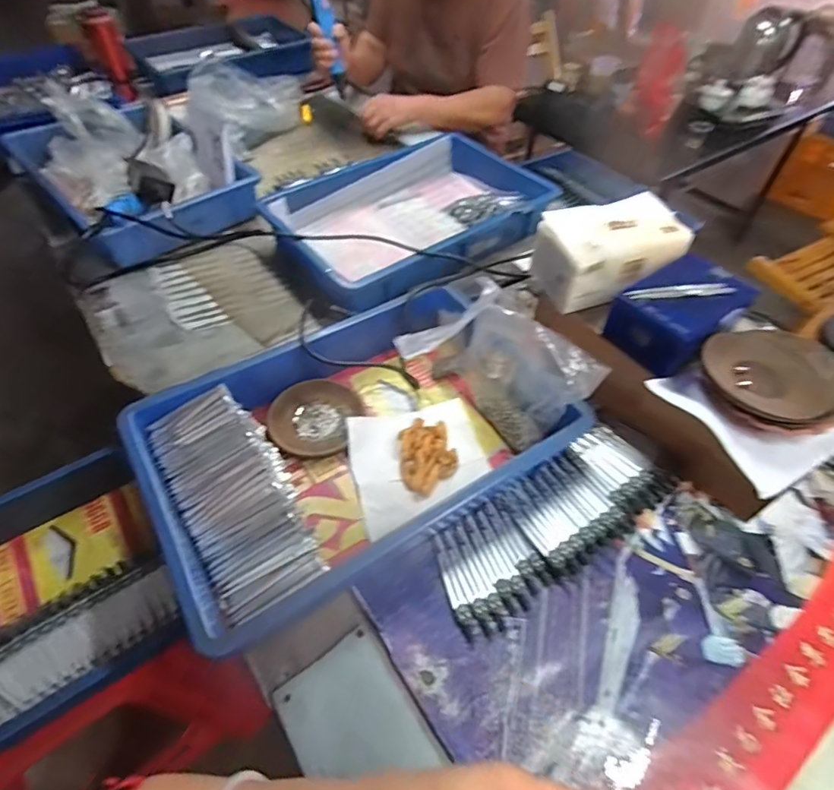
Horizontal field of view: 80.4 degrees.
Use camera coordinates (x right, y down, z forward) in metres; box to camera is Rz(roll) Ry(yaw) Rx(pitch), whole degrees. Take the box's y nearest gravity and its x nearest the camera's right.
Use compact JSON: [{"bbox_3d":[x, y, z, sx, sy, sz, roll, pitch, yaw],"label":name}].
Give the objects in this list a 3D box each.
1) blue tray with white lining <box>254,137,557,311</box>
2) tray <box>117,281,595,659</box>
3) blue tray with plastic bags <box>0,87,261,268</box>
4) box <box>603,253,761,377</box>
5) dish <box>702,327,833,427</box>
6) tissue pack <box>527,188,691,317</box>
[{"bbox_3d":[0.000,-0.317,0.849,0.474,0.069,0.285,-32,58,-22],"label":"blue tray with white lining"},{"bbox_3d":[-0.071,0.042,0.550,0.425,0.084,0.285,-28,57,-20],"label":"tray"},{"bbox_3d":[-0.501,-0.395,0.872,0.260,0.132,0.392,-38,61,-26],"label":"blue tray with plastic bags"},{"bbox_3d":[0.295,-0.094,0.552,0.133,0.068,0.096,-27,56,-21],"label":"box"},{"bbox_3d":[0.363,-0.022,0.507,0.126,0.031,0.126,37,59,25],"label":"dish"},{"bbox_3d":[0.230,-0.171,0.597,0.164,0.084,0.104,-15,53,-13],"label":"tissue pack"}]

